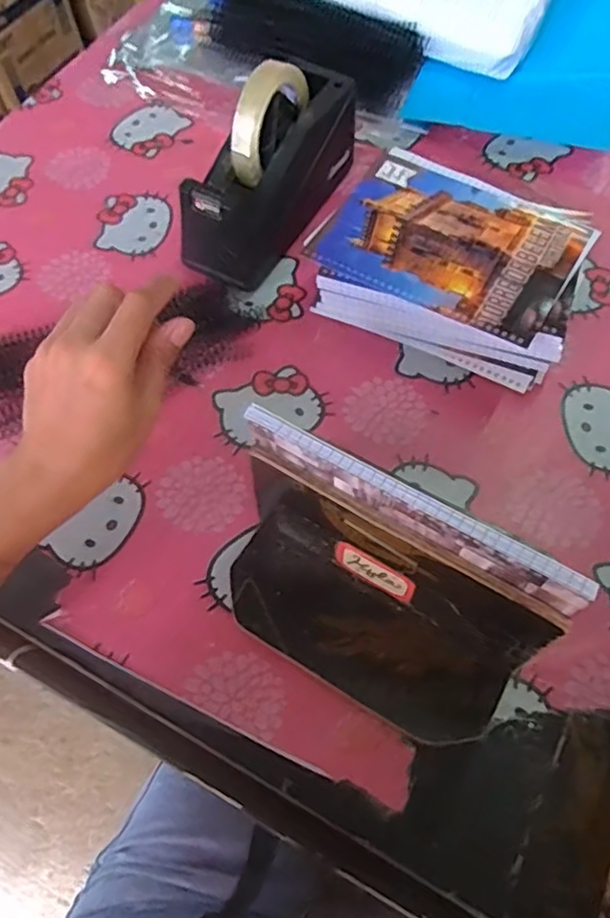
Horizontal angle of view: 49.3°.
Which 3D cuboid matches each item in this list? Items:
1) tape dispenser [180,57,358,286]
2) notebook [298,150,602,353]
[{"bbox_3d":[-0.031,-0.254,0.583,0.070,0.123,0.215,29,66,16],"label":"tape dispenser"},{"bbox_3d":[0.120,-0.178,0.541,0.192,0.007,0.149,29,65,16],"label":"notebook"}]

